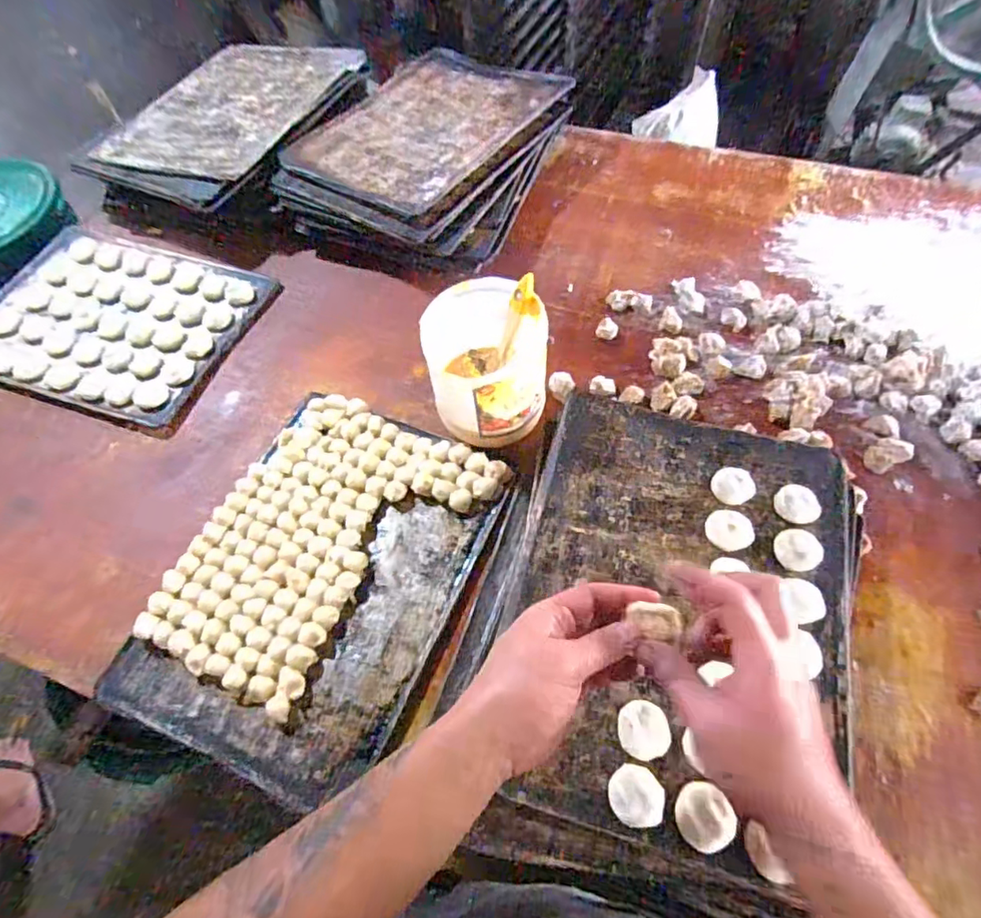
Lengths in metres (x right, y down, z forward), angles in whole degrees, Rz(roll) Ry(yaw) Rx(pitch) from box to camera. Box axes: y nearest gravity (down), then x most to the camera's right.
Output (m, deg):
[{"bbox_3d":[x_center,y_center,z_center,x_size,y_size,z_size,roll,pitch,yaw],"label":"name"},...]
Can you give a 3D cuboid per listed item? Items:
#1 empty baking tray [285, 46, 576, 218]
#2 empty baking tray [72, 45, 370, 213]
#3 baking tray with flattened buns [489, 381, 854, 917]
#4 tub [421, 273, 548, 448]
[{"bbox_3d":[-0.112,-0.601,0.994,0.327,0.023,0.463,30,65,20],"label":"empty baking tray"},{"bbox_3d":[-0.480,-0.653,1.045,0.370,0.033,0.508,18,62,14],"label":"empty baking tray"},{"bbox_3d":[0.197,0.128,0.578,0.332,0.030,0.463,14,61,12],"label":"baking tray with flattened buns"},{"bbox_3d":[-0.001,-0.106,0.700,0.144,0.179,0.136,-17,60,-6],"label":"tub"}]

